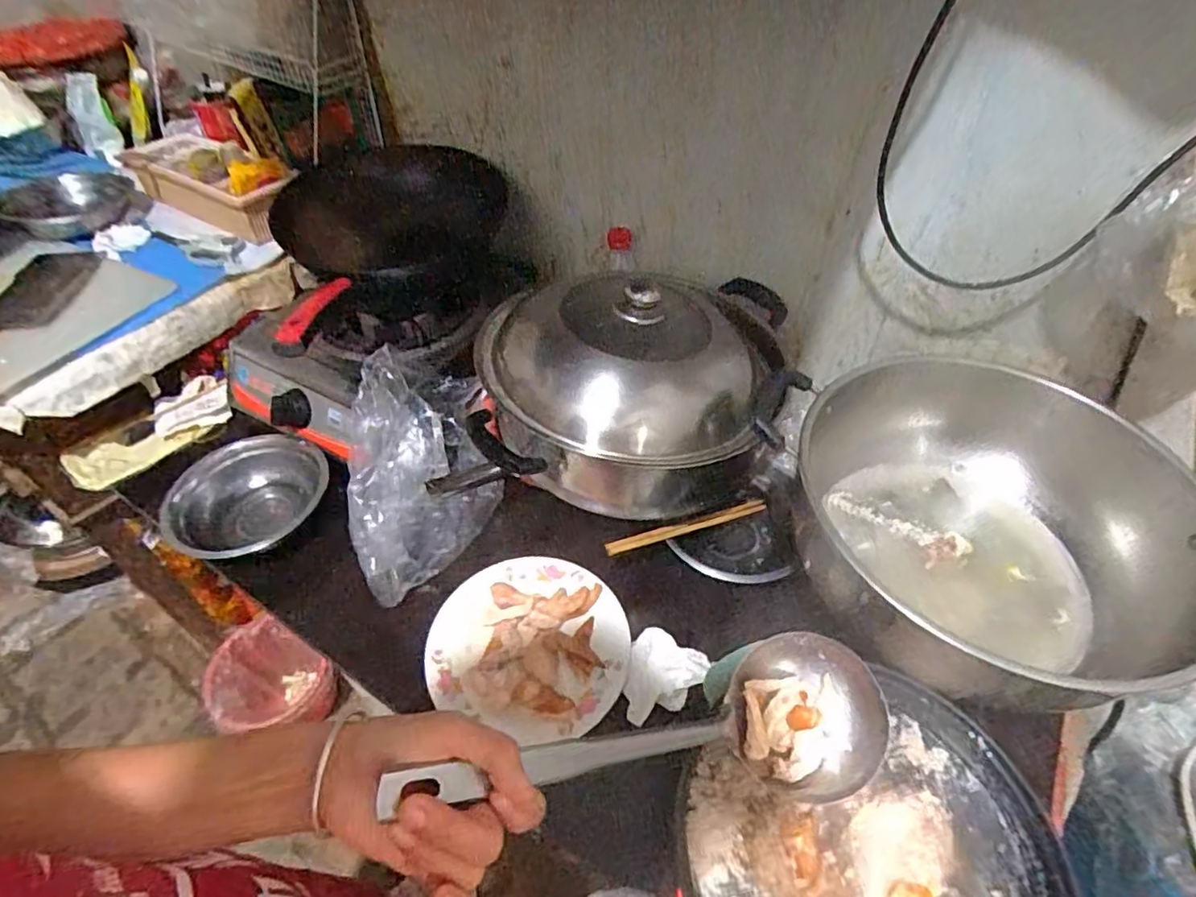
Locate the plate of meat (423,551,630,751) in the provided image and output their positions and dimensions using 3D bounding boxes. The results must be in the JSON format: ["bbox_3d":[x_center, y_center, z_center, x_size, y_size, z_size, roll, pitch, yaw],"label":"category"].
[{"bbox_3d":[-0.064,0.191,0.622,0.192,0.035,0.185,0,48,0],"label":"plate of meat"}]

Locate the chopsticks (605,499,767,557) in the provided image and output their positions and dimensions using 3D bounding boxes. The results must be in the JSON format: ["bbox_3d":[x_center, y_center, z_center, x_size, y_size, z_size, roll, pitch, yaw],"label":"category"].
[{"bbox_3d":[0.107,0.085,0.684,0.222,0.018,0.014,-11,48,-30],"label":"chopsticks"}]

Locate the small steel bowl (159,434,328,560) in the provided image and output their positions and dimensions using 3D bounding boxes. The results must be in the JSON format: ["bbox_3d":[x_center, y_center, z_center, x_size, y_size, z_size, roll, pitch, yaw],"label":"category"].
[{"bbox_3d":[-0.416,0.066,0.735,0.141,0.074,0.175,6,48,4],"label":"small steel bowl"}]

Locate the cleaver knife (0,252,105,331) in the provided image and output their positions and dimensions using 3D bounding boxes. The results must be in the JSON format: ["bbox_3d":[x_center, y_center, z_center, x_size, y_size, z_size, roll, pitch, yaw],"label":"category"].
[{"bbox_3d":[-0.717,-0.166,0.761,0.085,0.031,0.278,-4,48,-5],"label":"cleaver knife"}]

